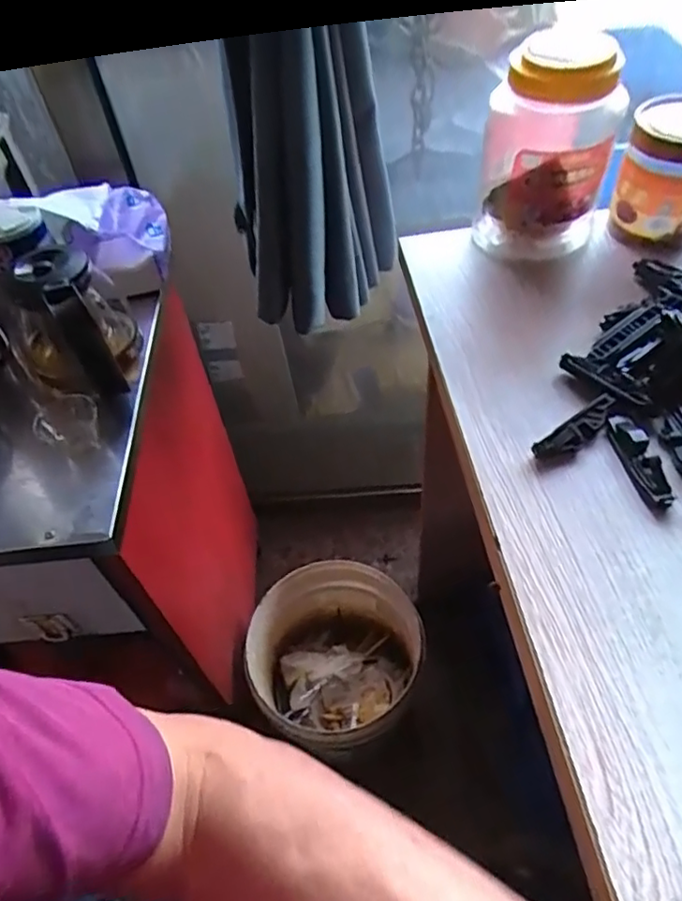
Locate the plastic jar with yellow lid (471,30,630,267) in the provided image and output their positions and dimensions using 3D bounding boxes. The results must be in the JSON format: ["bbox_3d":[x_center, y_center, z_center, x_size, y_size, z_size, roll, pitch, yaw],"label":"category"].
[{"bbox_3d":[0.190,-0.275,0.572,0.115,0.171,0.090,11,53,15],"label":"plastic jar with yellow lid"}]

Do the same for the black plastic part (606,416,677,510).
[{"bbox_3d":[0.209,0.005,0.430,0.017,0.018,0.075,-8,51,0],"label":"black plastic part"}]

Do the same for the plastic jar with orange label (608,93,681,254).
[{"bbox_3d":[0.310,-0.263,0.575,0.087,0.111,0.089,19,56,21],"label":"plastic jar with orange label"}]

